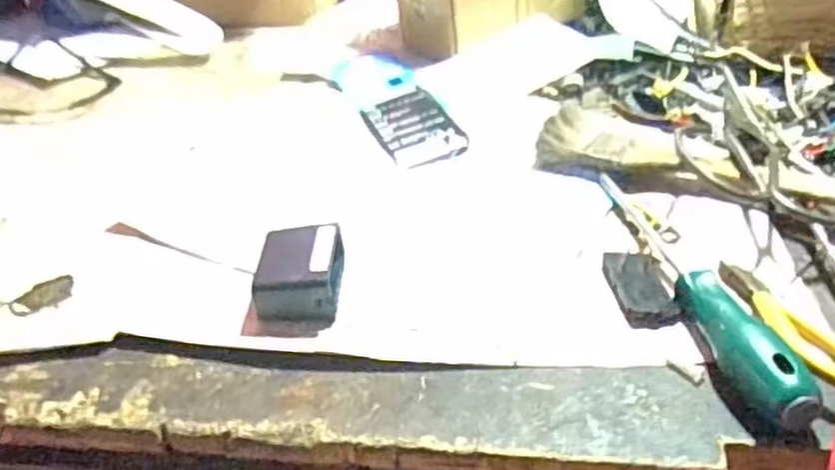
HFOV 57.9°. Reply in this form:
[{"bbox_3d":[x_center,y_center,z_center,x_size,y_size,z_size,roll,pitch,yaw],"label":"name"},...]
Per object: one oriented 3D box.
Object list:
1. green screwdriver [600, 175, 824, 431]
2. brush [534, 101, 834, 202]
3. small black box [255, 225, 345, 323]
[{"bbox_3d":[0.136,0.015,0.397,0.025,0.031,0.217,-10,37,-6],"label":"green screwdriver"},{"bbox_3d":[0.178,-0.057,0.486,0.193,0.028,0.050,6,38,14],"label":"brush"},{"bbox_3d":[-0.062,0.019,0.403,0.038,0.028,0.056,-1,37,6],"label":"small black box"}]

